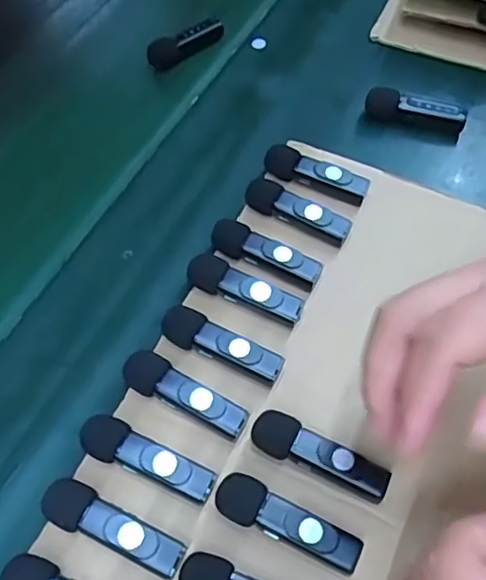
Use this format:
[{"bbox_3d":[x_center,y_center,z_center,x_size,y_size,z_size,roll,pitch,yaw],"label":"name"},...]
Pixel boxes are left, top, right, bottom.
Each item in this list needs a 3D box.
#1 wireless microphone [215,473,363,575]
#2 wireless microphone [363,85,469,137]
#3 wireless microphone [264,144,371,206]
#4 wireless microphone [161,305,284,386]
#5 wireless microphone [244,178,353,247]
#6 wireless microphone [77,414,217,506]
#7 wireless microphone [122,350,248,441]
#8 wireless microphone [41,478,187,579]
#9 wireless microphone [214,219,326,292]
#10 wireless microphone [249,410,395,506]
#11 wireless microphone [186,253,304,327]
[{"bbox_3d":[0.019,0.101,0.268,0.064,0.016,0.019,22,60,12],"label":"wireless microphone"},{"bbox_3d":[0.115,-0.119,0.415,0.065,0.018,0.016,14,58,7],"label":"wireless microphone"},{"bbox_3d":[0.044,-0.070,0.375,0.064,0.015,0.015,22,59,12],"label":"wireless microphone"},{"bbox_3d":[-0.011,0.028,0.313,0.063,0.015,0.017,23,60,13],"label":"wireless microphone"},{"bbox_3d":[0.031,-0.045,0.360,0.063,0.014,0.017,29,61,16],"label":"wireless microphone"},{"bbox_3d":[-0.043,0.077,0.281,0.064,0.018,0.018,22,59,12],"label":"wireless microphone"},{"bbox_3d":[-0.029,0.051,0.298,0.063,0.017,0.019,29,61,16],"label":"wireless microphone"},{"bbox_3d":[-0.055,0.101,0.265,0.062,0.017,0.018,21,59,12],"label":"wireless microphone"},{"bbox_3d":[0.012,-0.020,0.342,0.062,0.014,0.016,26,60,15],"label":"wireless microphone"},{"bbox_3d":[0.035,0.076,0.284,0.063,0.016,0.019,22,60,13],"label":"wireless microphone"},{"bbox_3d":[0.001,0.000,0.329,0.062,0.016,0.017,21,59,12],"label":"wireless microphone"}]

